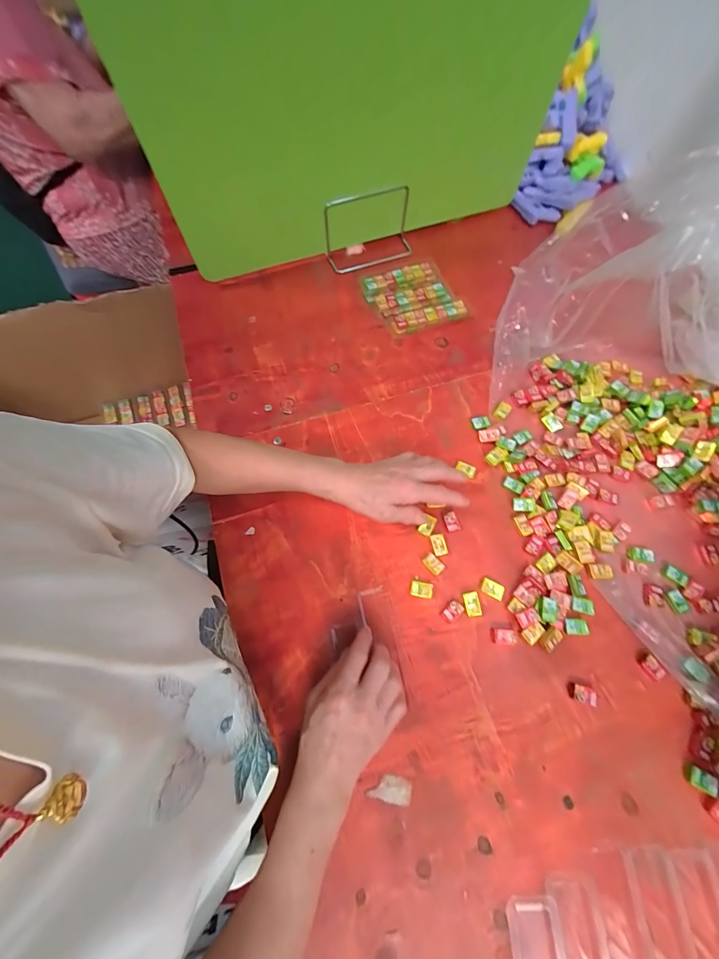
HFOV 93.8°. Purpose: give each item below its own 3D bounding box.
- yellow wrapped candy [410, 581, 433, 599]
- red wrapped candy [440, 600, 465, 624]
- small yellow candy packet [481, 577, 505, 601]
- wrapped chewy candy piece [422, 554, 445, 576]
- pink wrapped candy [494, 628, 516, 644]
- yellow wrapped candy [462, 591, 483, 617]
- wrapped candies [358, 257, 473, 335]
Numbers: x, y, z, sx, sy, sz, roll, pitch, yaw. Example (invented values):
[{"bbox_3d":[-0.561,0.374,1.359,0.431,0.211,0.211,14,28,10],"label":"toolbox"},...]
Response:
[{"bbox_3d":[0.075,0.133,0.406,0.026,0.011,0.017,9,69,4],"label":"yellow wrapped candy"},{"bbox_3d":[0.110,0.156,0.399,0.026,0.008,0.018,-41,74,-14],"label":"red wrapped candy"},{"bbox_3d":[0.161,0.132,0.407,0.026,0.008,0.019,26,71,10],"label":"small yellow candy packet"},{"bbox_3d":[0.092,0.106,0.418,0.026,0.009,0.016,41,74,15],"label":"wrapped chewy candy piece"},{"bbox_3d":[0.167,0.180,0.386,0.023,0.008,0.016,3,69,1],"label":"pink wrapped candy"},{"bbox_3d":[0.135,0.149,0.402,0.018,0.006,0.028,-8,69,-3],"label":"yellow wrapped candy"},{"bbox_3d":[0.092,-0.302,0.561,0.136,0.027,0.131,-25,71,-9],"label":"wrapped candies"}]

